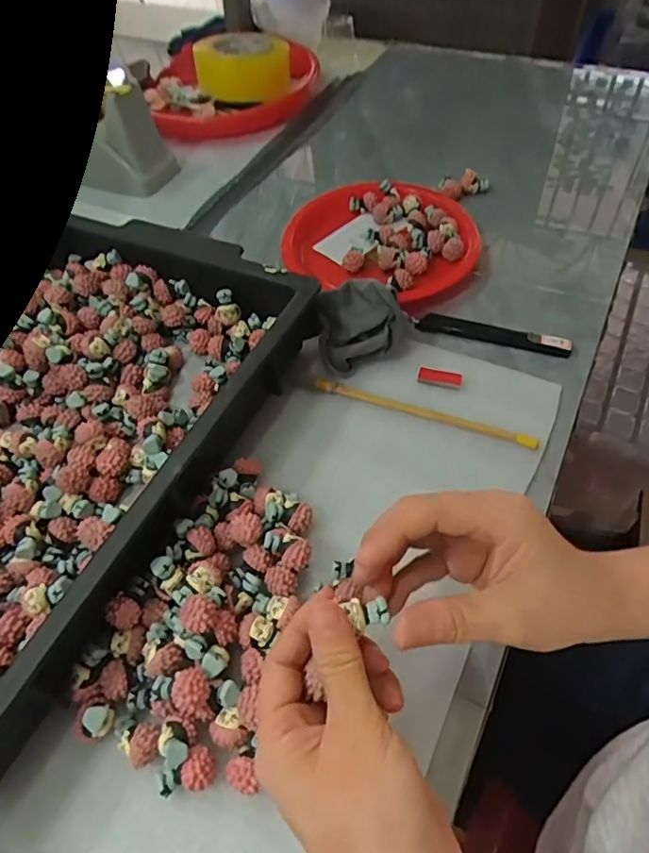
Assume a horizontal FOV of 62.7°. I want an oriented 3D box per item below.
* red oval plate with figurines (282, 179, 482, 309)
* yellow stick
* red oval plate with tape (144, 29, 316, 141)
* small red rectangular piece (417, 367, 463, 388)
[{"bbox_3d":[0.062,-0.183,0.513,0.174,0.028,0.157,21,58,18],"label":"red oval plate with figurines"},{"bbox_3d":[0.072,-0.011,0.395,0.165,0.007,0.009,17,57,15],"label":"yellow stick"},{"bbox_3d":[-0.121,-0.450,0.699,0.227,0.062,0.160,-9,54,-2],"label":"red oval plate with tape"},{"bbox_3d":[0.089,-0.038,0.412,0.033,0.005,0.014,13,56,13],"label":"small red rectangular piece"}]

